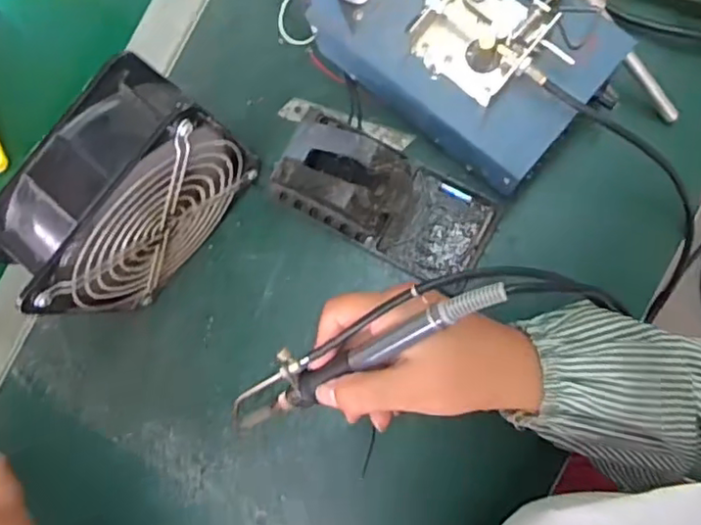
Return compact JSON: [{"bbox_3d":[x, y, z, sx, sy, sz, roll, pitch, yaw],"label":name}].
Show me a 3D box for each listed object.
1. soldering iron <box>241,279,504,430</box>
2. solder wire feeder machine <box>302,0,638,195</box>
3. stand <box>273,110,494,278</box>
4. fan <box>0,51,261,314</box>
[{"bbox_3d":[-0.007,0.053,0.342,0.205,0.017,0.032,-31,81,32],"label":"soldering iron"},{"bbox_3d":[0.069,-0.159,0.393,0.199,0.122,0.137,38,91,9],"label":"solder wire feeder machine"},{"bbox_3d":[0.020,-0.047,0.419,0.149,0.068,0.070,29,89,9],"label":"stand"},{"bbox_3d":[-0.137,-0.037,0.397,0.059,0.147,0.147,42,91,9],"label":"fan"}]

